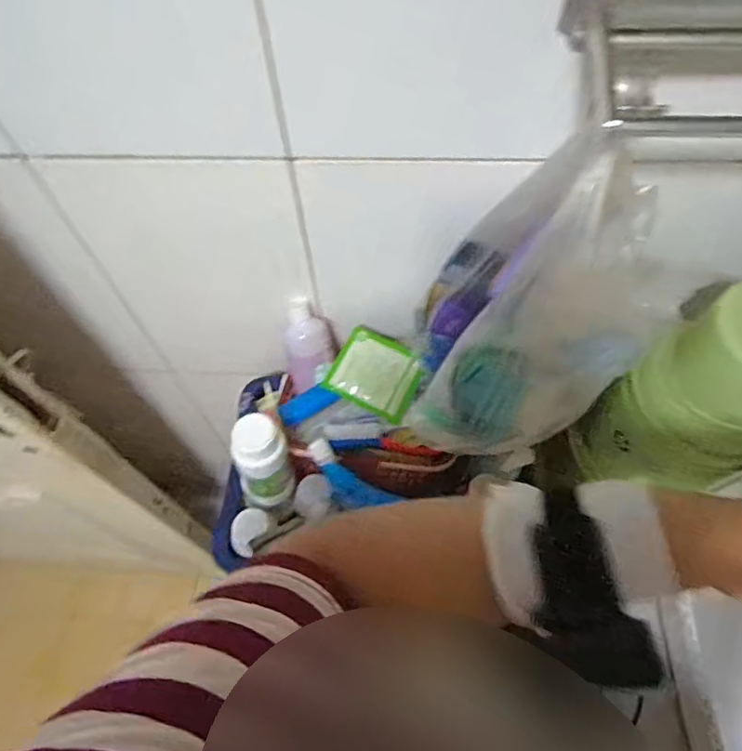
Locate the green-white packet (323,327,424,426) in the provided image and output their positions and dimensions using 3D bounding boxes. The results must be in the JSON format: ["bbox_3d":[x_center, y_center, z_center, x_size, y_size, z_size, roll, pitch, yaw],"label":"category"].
[{"bbox_3d":[0.007,-0.003,0.667,0.103,0.019,0.085,24,64,15],"label":"green-white packet"}]

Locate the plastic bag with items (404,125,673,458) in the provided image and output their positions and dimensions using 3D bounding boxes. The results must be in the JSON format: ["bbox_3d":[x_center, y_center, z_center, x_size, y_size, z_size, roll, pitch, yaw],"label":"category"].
[{"bbox_3d":[0.143,-0.045,0.496,0.187,0.269,0.157,6,61,6],"label":"plastic bag with items"}]

